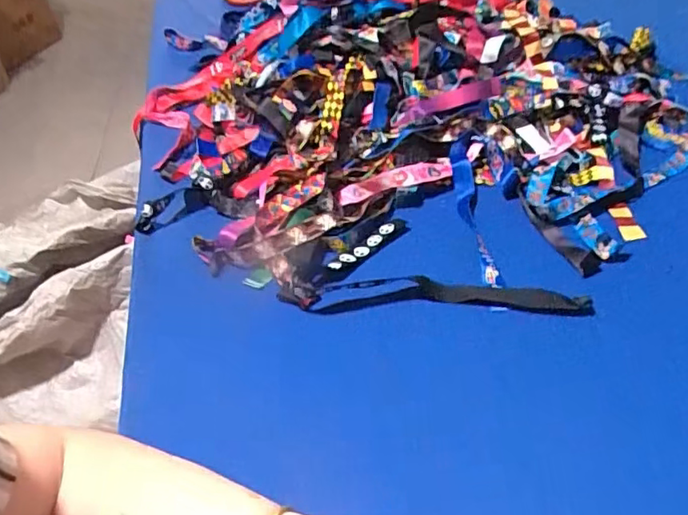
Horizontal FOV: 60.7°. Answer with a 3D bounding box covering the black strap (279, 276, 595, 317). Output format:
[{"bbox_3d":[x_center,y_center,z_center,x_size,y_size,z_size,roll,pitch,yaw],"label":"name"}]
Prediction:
[{"bbox_3d":[0.076,0.029,0.508,0.259,0.014,0.034,0,44,7],"label":"black strap"}]

